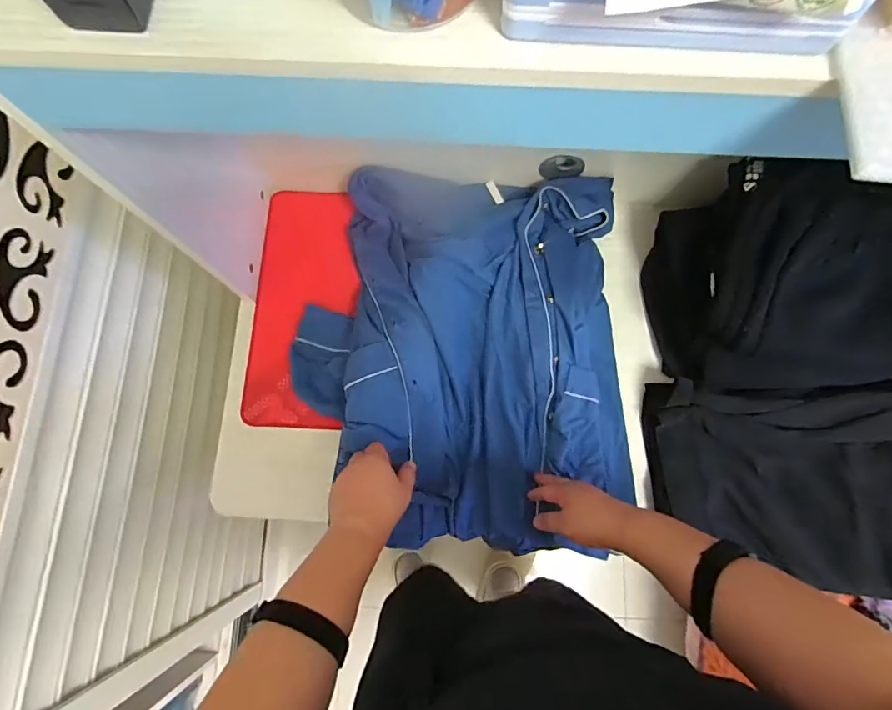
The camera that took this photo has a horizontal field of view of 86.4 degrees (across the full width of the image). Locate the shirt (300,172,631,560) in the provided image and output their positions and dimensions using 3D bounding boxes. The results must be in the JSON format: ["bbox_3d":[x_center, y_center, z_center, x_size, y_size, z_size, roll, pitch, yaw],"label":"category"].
[{"bbox_3d":[0.025,-0.006,0.707,0.486,0.082,0.541,3,77,2],"label":"shirt"}]

